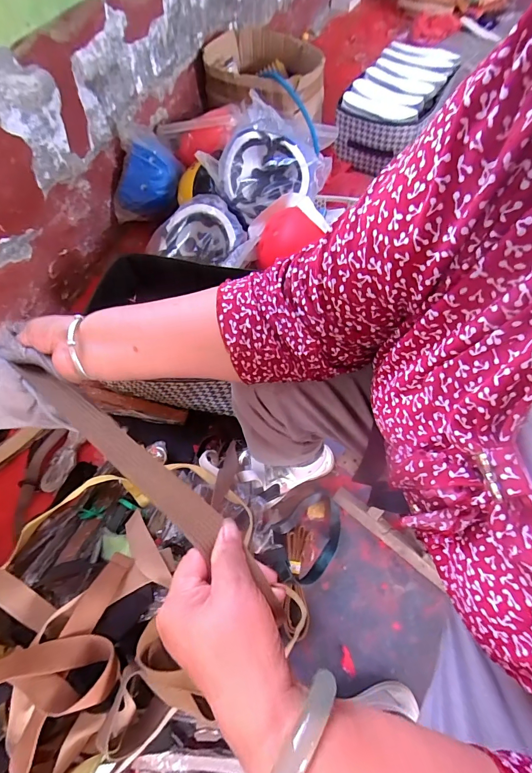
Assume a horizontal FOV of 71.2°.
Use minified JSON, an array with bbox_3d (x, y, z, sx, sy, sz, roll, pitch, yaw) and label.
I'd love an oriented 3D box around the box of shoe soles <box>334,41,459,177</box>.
[{"bbox_3d":[0.450,-0.957,1.289,0.273,0.194,0.497,26,67,15],"label":"box of shoe soles"}]

